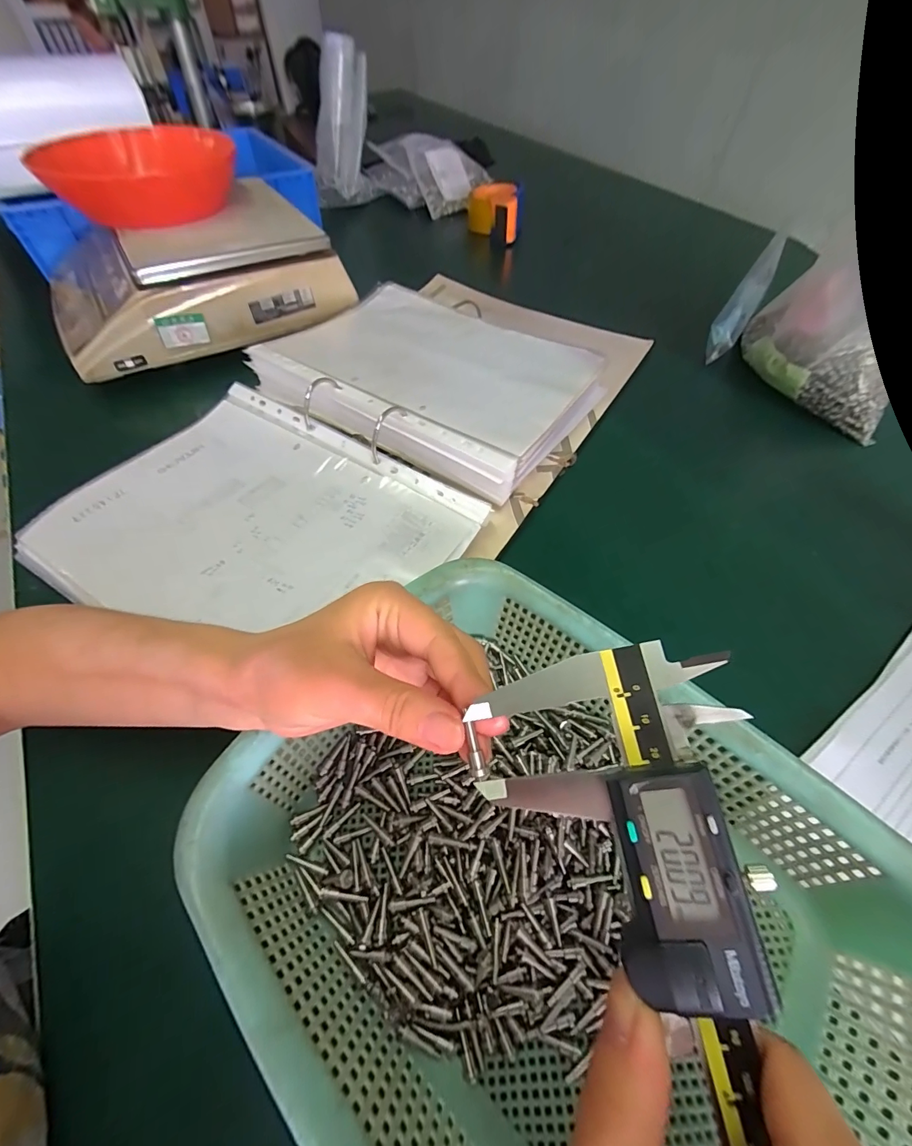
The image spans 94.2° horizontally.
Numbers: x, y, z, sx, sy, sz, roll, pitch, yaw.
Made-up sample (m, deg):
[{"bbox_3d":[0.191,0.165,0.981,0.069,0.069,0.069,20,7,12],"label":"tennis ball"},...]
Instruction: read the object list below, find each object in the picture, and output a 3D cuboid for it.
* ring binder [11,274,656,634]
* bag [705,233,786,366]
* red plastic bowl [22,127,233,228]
[{"bbox_3d":[-0.054,-0.159,0.437,0.323,0.064,0.600,28,60,17],"label":"ring binder"},{"bbox_3d":[0.350,-0.326,0.523,0.039,0.132,0.047,29,60,15],"label":"bag"},{"bbox_3d":[-0.342,-0.431,0.462,0.182,0.059,0.170,1,56,-1],"label":"red plastic bowl"}]

